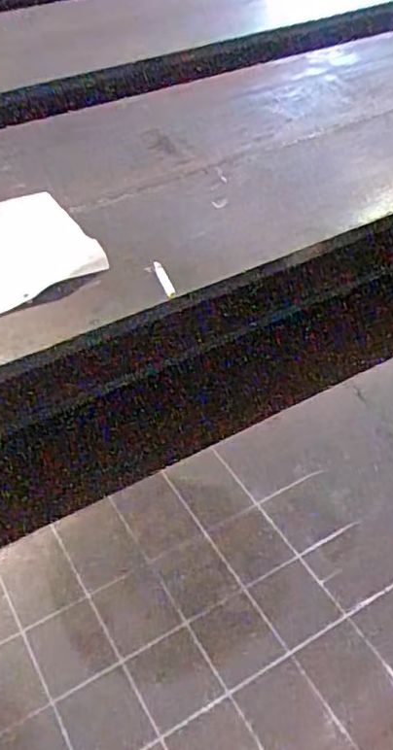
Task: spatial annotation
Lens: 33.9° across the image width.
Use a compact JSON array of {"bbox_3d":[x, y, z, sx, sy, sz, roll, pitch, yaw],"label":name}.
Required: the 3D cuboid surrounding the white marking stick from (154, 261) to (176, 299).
[{"bbox_3d":[-0.036,-0.106,0.707,0.012,0.010,0.048,-17,64,-16],"label":"white marking stick"}]

